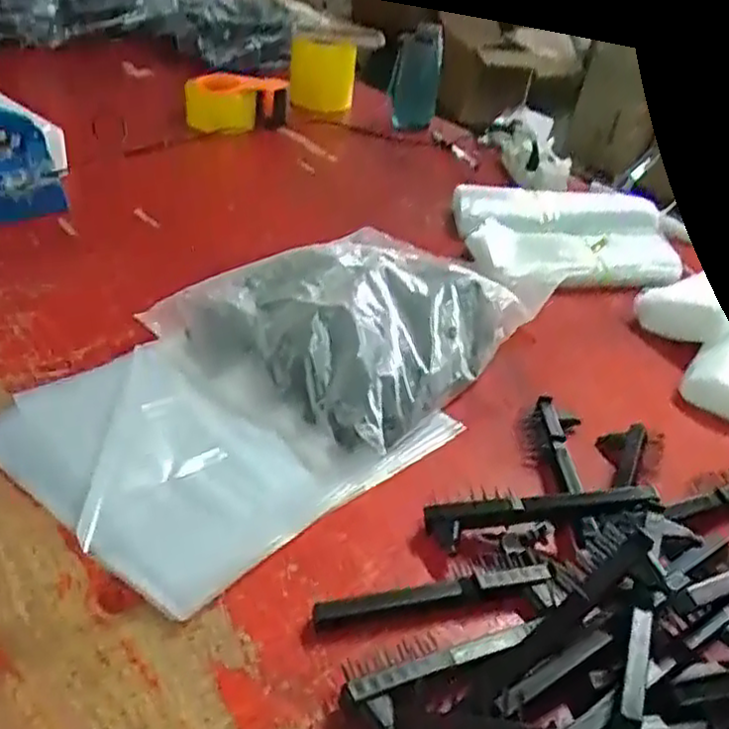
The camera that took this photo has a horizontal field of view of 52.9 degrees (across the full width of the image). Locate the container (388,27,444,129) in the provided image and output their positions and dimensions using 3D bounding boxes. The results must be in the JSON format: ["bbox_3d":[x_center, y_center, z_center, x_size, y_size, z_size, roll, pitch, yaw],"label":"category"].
[{"bbox_3d":[0.095,-0.538,1.392,0.090,0.167,0.101,8,35,1],"label":"container"}]

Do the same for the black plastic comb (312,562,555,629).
[{"bbox_3d":[0.052,0.163,0.518,0.175,0.016,0.019,-4,37,-16],"label":"black plastic comb"}]

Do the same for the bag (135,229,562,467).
[{"bbox_3d":[0.001,-0.050,0.761,0.264,0.069,0.345,31,42,29],"label":"bag"}]

